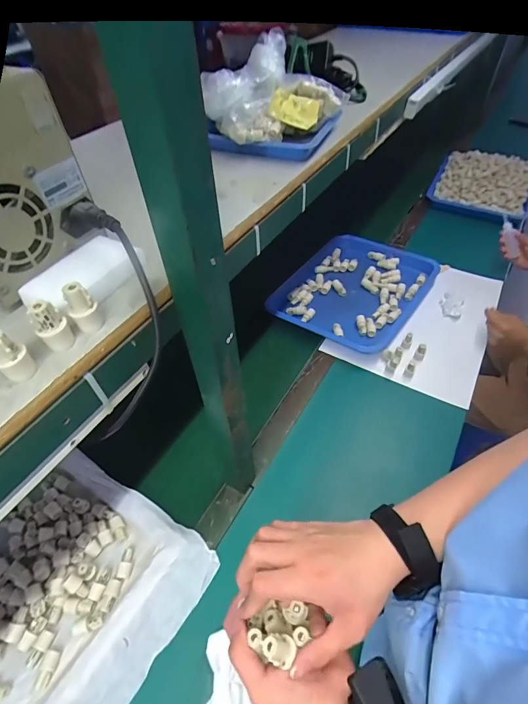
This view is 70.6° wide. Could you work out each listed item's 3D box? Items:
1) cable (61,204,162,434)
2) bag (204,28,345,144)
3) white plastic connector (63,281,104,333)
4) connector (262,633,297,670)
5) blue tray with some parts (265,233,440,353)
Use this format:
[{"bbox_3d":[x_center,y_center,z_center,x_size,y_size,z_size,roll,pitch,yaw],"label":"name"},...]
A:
[{"bbox_3d":[-0.139,-0.029,0.359,0.082,0.234,0.040,-6,11,-2],"label":"cable"},{"bbox_3d":[0.000,-0.397,0.560,0.174,0.088,0.156,-29,53,-21],"label":"bag"},{"bbox_3d":[-0.149,-0.037,0.308,0.021,0.044,0.018,-24,52,-18],"label":"white plastic connector"},{"bbox_3d":[0.013,0.247,0.312,0.026,0.019,0.021,13,50,14],"label":"connector"},{"bbox_3d":[0.243,-0.182,1.034,0.352,0.038,0.433,27,55,24],"label":"blue tray with some parts"}]

